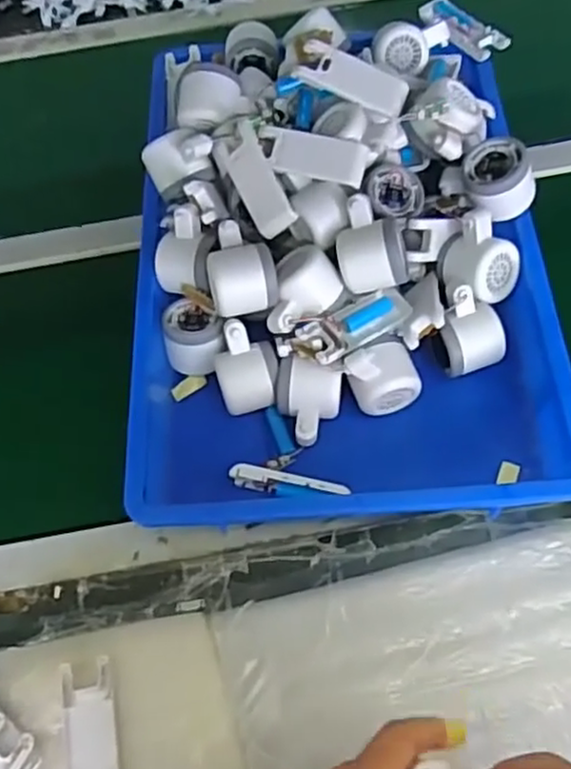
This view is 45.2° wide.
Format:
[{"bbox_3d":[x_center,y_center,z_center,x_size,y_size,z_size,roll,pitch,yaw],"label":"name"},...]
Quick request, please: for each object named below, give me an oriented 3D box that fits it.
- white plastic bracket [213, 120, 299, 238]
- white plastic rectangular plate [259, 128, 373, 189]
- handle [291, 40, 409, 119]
[{"bbox_3d":[-0.027,-0.188,0.634,0.045,0.019,0.106,-29,86,27],"label":"white plastic bracket"},{"bbox_3d":[0.024,-0.205,0.622,0.099,0.017,0.043,13,80,8],"label":"white plastic rectangular plate"},{"bbox_3d":[0.062,-0.281,0.627,0.102,0.019,0.046,23,64,-1],"label":"handle"}]

